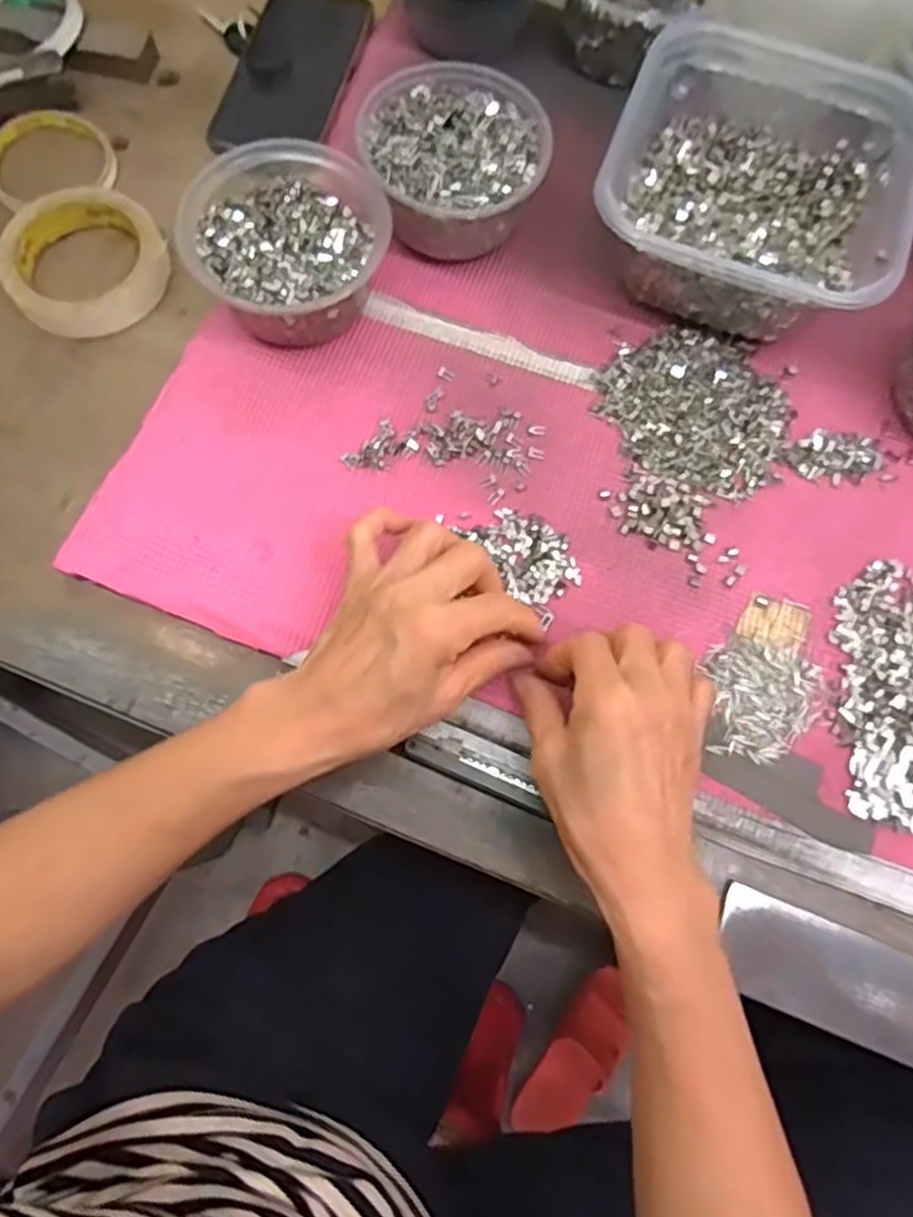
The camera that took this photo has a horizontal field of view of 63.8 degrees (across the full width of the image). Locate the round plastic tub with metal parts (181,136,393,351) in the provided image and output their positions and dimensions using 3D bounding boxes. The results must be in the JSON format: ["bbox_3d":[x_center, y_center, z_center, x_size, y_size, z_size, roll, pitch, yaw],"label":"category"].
[{"bbox_3d":[-0.098,-0.213,0.438,0.111,0.057,0.114,1,73,-3],"label":"round plastic tub with metal parts"}]

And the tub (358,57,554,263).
[{"bbox_3d":[-0.001,-0.278,0.460,0.109,0.057,0.115,1,73,-3],"label":"tub"}]

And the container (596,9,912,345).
[{"bbox_3d":[0.181,-0.258,0.449,0.170,0.067,0.171,20,73,4],"label":"container"}]

